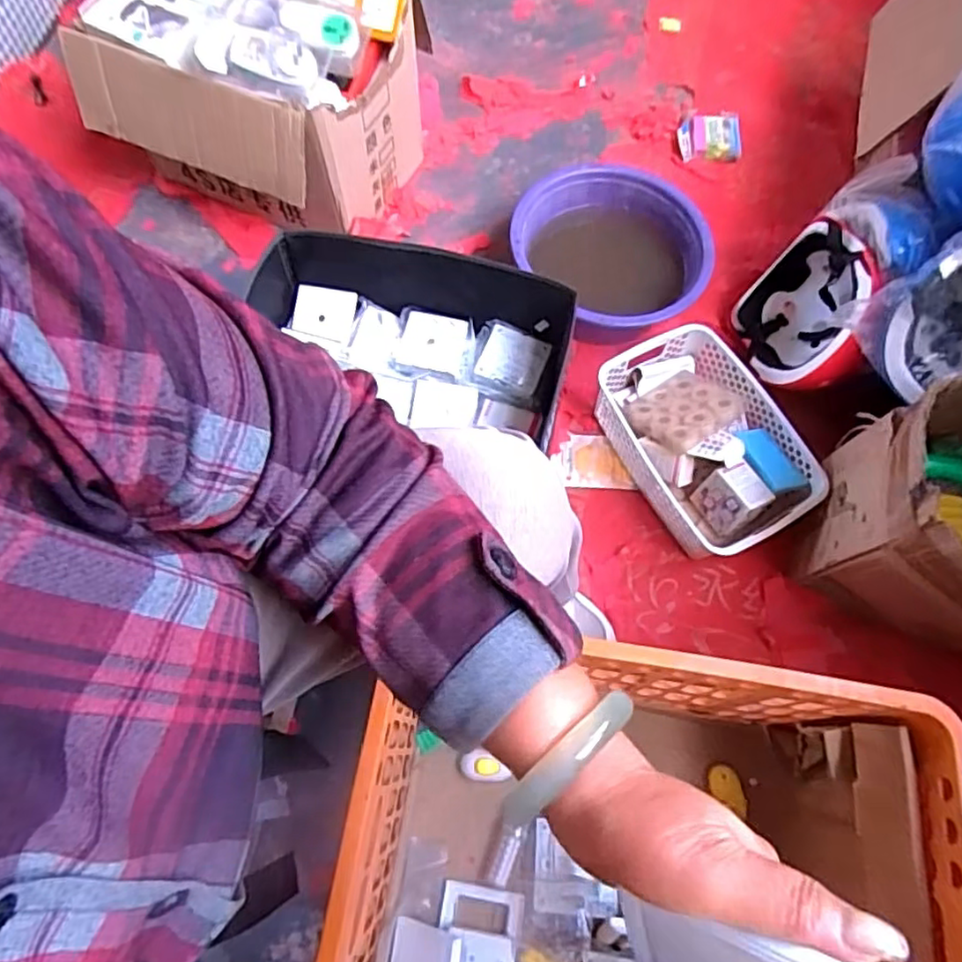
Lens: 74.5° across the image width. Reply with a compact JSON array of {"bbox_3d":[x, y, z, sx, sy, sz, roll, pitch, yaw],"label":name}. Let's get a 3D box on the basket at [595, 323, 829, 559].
[{"bbox_3d":[0.301,-0.053,0.857,0.206,0.095,0.301,-24,70,-10],"label":"basket"}]

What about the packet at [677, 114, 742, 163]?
[{"bbox_3d":[0.409,-0.615,1.132,0.106,0.009,0.090,0,81,7],"label":"packet"}]

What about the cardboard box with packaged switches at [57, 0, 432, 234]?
[{"bbox_3d":[-0.338,-0.605,0.978,0.413,0.272,0.353,22,69,8],"label":"cardboard box with packaged switches"}]

